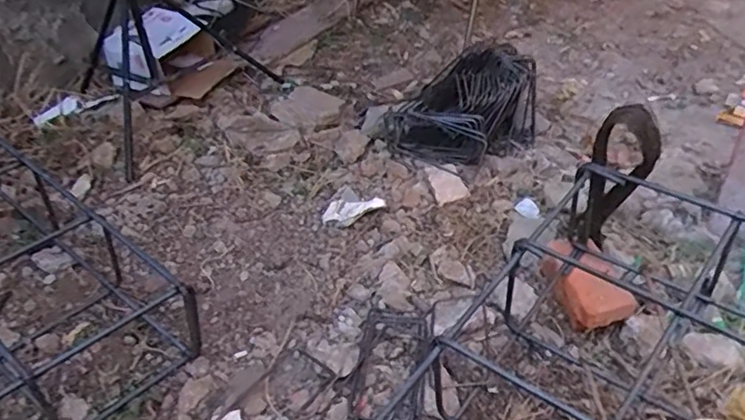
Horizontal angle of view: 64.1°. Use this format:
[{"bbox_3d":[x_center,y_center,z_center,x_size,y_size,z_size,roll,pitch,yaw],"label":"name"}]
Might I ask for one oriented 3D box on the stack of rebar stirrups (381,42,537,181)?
[{"bbox_3d":[0.211,-0.248,1.396,0.325,0.170,0.255,-32,46,-28],"label":"stack of rebar stirrups"}]

